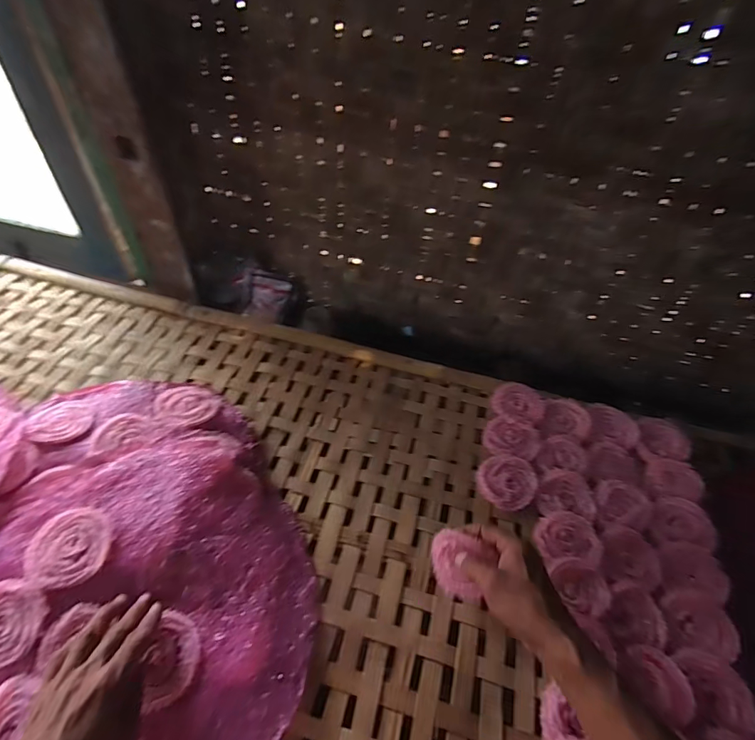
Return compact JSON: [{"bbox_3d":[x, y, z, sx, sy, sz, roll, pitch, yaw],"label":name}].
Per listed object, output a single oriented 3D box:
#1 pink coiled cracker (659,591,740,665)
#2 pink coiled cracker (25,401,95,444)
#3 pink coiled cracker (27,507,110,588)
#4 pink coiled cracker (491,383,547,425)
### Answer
[{"bbox_3d":[0.345,0.272,0.461,0.067,0.012,0.060,14,50,7],"label":"pink coiled cracker"},{"bbox_3d":[-0.421,0.067,0.570,0.075,0.014,0.071,34,56,22],"label":"pink coiled cracker"},{"bbox_3d":[-0.327,0.186,0.456,0.074,0.007,0.083,-23,56,-22],"label":"pink coiled cracker"},{"bbox_3d":[0.217,0.050,0.661,0.075,0.012,0.074,18,51,10],"label":"pink coiled cracker"}]

